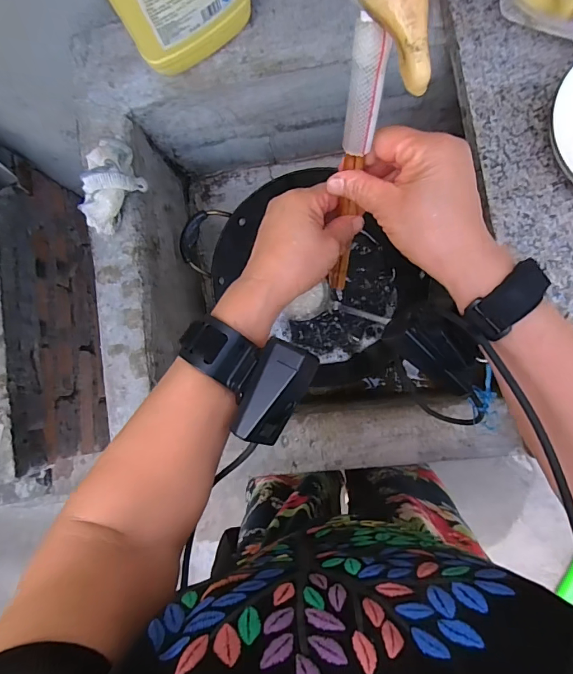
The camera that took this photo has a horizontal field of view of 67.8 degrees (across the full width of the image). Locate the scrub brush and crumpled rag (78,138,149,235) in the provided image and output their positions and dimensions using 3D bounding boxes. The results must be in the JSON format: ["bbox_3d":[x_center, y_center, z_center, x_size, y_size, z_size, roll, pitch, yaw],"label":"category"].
[{"bbox_3d":[-0.222,-0.196,0.542,0.062,0.049,0.127,5,86,8],"label":"scrub brush and crumpled rag"}]

